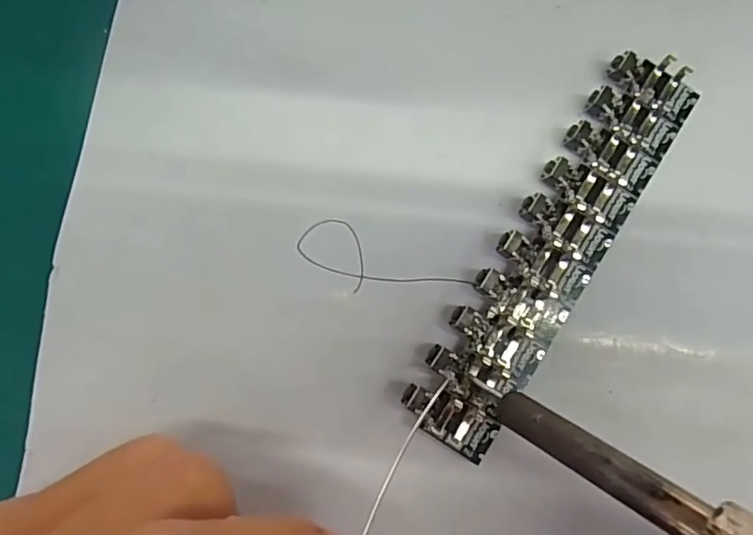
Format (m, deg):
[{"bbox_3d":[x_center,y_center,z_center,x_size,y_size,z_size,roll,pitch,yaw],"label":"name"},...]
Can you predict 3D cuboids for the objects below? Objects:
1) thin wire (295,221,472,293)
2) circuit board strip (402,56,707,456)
[{"bbox_3d":[0.001,0.001,0.143,0.045,0.004,0.015,26,85,7],"label":"thin wire"},{"bbox_3d":[0.045,-0.006,0.140,0.024,0.007,0.110,32,86,7],"label":"circuit board strip"}]

